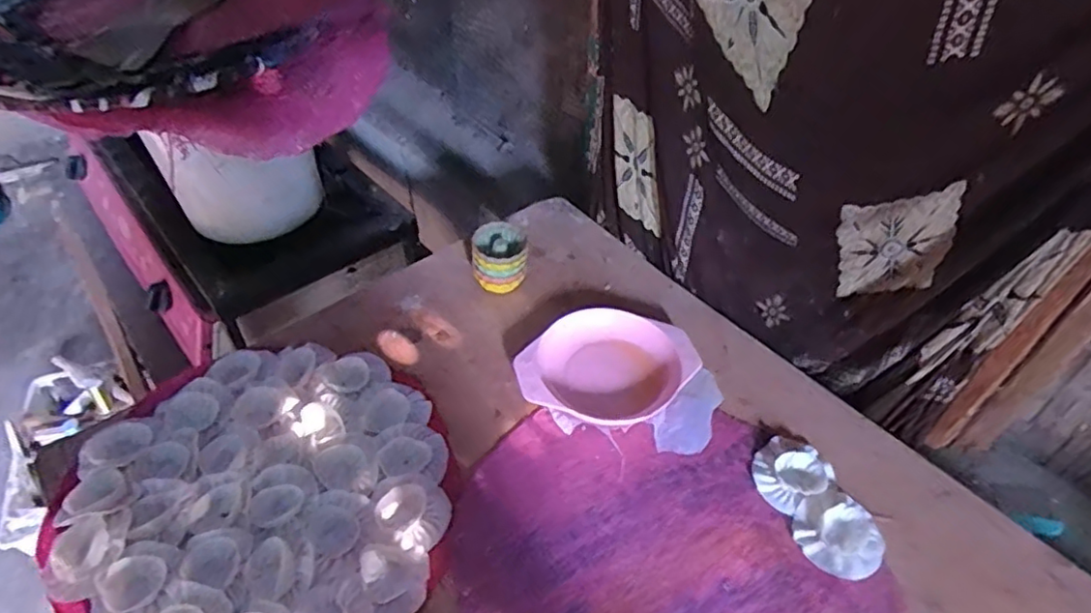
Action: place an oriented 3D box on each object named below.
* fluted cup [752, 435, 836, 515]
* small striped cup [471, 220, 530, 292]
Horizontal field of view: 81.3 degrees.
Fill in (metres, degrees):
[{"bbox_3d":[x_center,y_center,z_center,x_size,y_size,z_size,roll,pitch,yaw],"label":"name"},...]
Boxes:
[{"bbox_3d":[0.229,0.154,0.596,0.070,0.017,0.063,-26,51,-23],"label":"fluted cup"},{"bbox_3d":[-0.052,-0.054,0.741,0.061,0.069,0.063,0,46,0],"label":"small striped cup"}]

